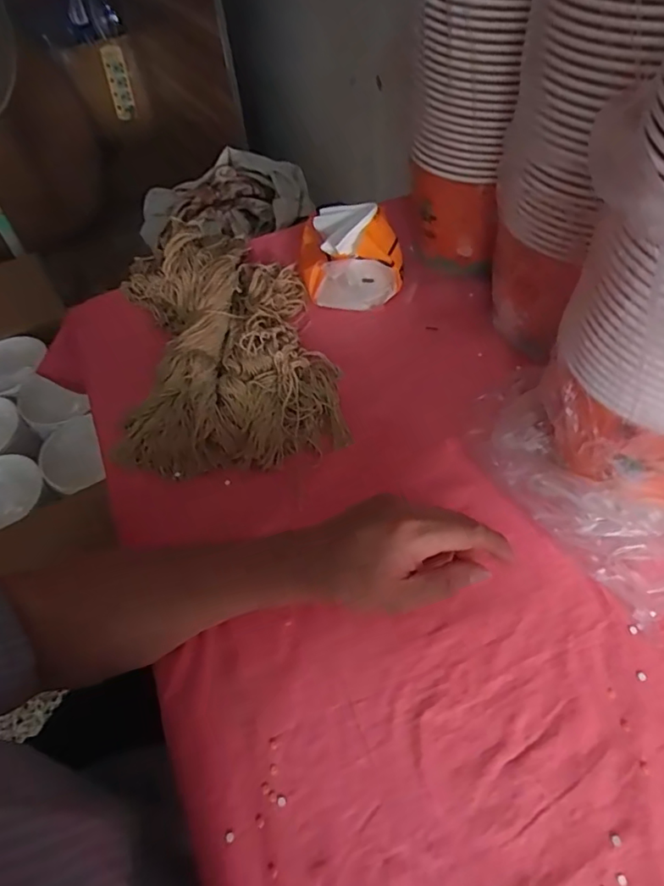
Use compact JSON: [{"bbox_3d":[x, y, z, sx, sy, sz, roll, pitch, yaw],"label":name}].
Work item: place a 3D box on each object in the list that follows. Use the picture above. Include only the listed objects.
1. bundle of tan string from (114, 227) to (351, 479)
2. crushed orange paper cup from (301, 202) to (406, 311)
[{"bbox_3d":[-0.128,-0.125,0.612,0.224,0.056,0.355,-12,54,-3],"label":"bundle of tan string"},{"bbox_3d":[0.018,-0.234,0.661,0.117,0.083,0.137,-7,54,0],"label":"crushed orange paper cup"}]

